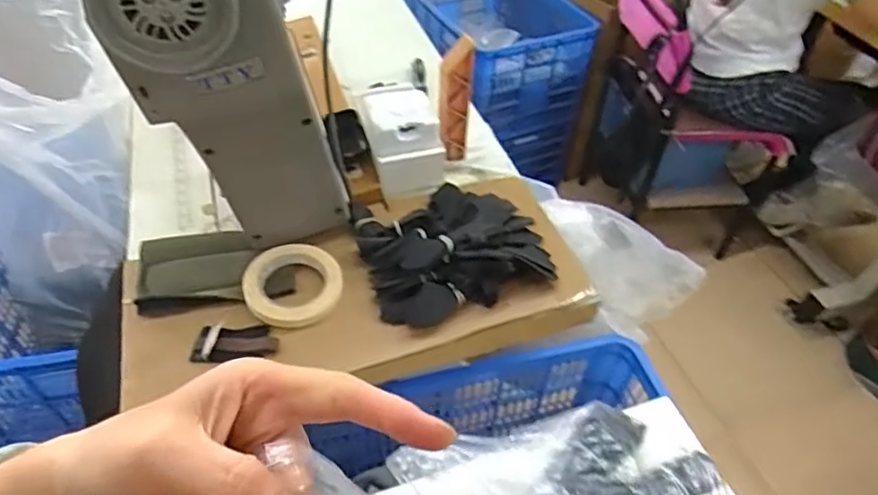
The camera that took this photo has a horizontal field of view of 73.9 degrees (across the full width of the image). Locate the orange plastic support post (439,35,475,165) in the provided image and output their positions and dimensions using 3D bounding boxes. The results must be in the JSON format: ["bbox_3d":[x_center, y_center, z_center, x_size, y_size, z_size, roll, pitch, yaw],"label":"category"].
[{"bbox_3d":[0.022,-0.200,0.830,0.043,0.192,0.027,3,47,-1],"label":"orange plastic support post"}]

